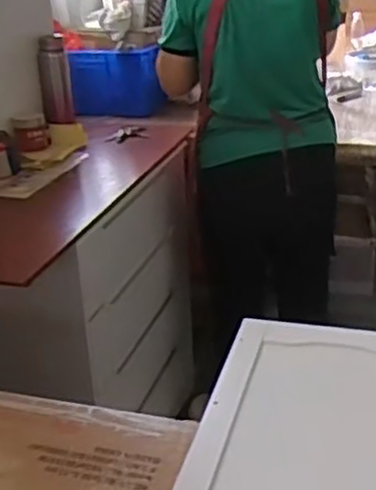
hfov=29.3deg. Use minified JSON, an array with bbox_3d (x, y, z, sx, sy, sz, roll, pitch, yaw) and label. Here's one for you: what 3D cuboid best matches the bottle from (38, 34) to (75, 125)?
[{"bbox_3d":[-0.341,-0.423,1.863,0.074,0.213,0.071,-5,24,-4],"label":"bottle"}]

